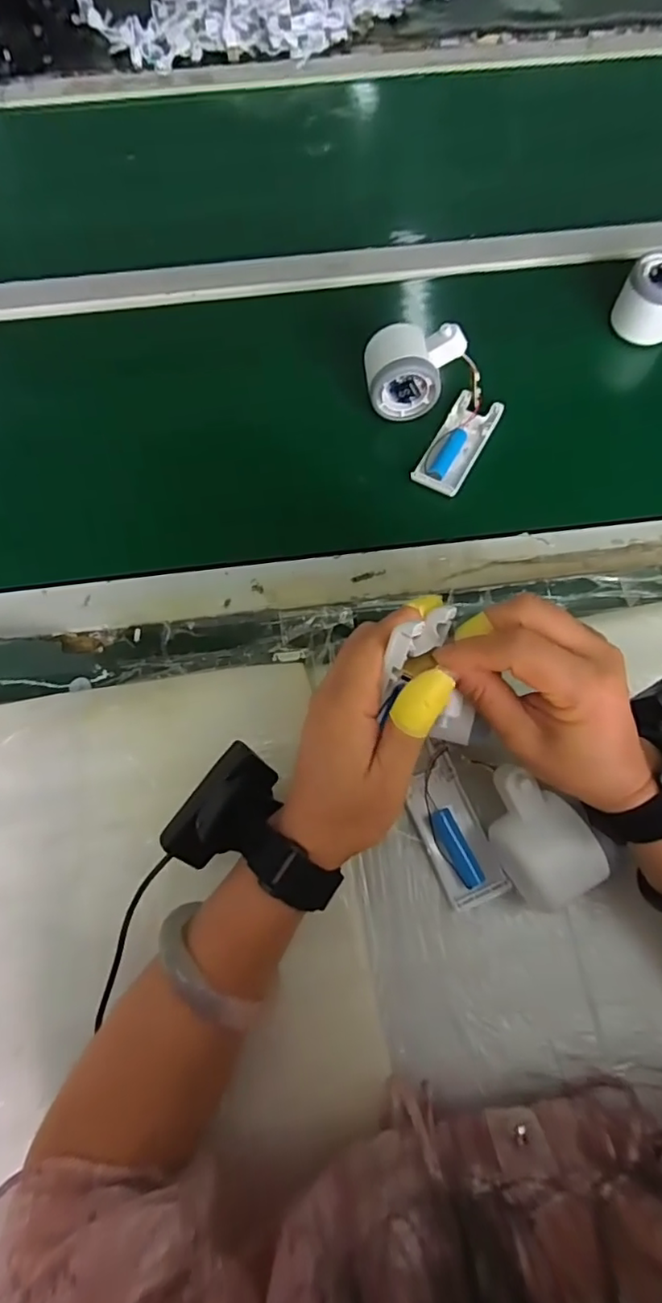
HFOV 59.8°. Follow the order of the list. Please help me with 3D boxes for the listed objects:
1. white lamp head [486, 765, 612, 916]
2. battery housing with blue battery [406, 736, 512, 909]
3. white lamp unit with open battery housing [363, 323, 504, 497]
[{"bbox_3d":[0.122,0.109,0.348,0.046,0.053,0.078,-24,72,-8],"label":"white lamp head"},{"bbox_3d":[0.078,0.112,0.373,0.040,0.014,0.098,-21,71,-7],"label":"battery housing with blue battery"},{"bbox_3d":[0.073,-0.206,0.473,0.122,0.057,0.105,28,73,10],"label":"white lamp unit with open battery housing"}]

